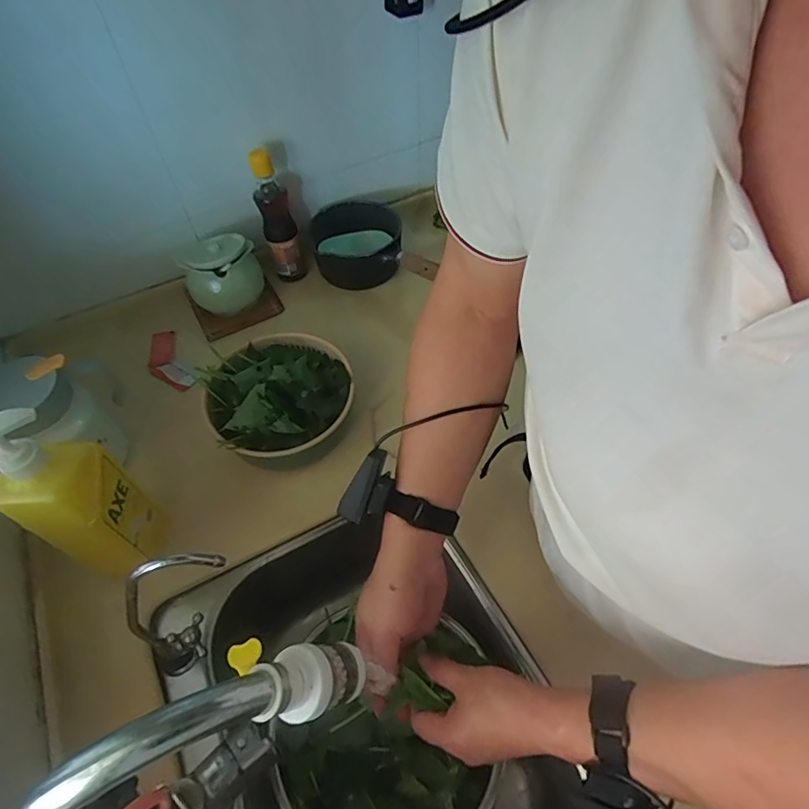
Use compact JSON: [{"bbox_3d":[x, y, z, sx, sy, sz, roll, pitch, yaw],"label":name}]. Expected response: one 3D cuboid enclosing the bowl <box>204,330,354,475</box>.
[{"bbox_3d":[-0.168,-0.005,0.698,0.188,0.093,0.198,-1,53,2],"label":"bowl"}]

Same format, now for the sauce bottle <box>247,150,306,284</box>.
[{"bbox_3d":[-0.212,-0.308,0.839,0.052,0.216,0.058,-15,54,-9],"label":"sauce bottle"}]

